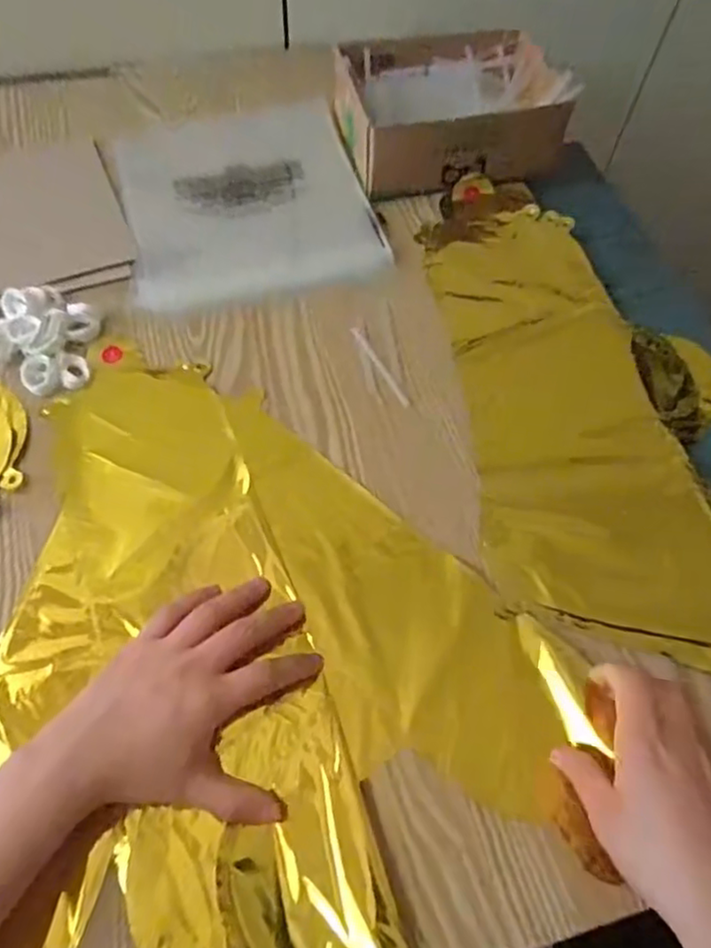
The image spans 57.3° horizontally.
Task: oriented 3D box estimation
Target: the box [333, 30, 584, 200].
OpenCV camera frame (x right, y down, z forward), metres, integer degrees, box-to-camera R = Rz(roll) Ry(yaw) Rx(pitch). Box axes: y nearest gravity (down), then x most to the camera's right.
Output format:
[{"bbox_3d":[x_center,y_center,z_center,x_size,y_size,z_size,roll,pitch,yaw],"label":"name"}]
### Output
[{"bbox_3d":[0.080,-0.333,0.594,0.190,0.063,0.145,-10,63,-7],"label":"box"}]

